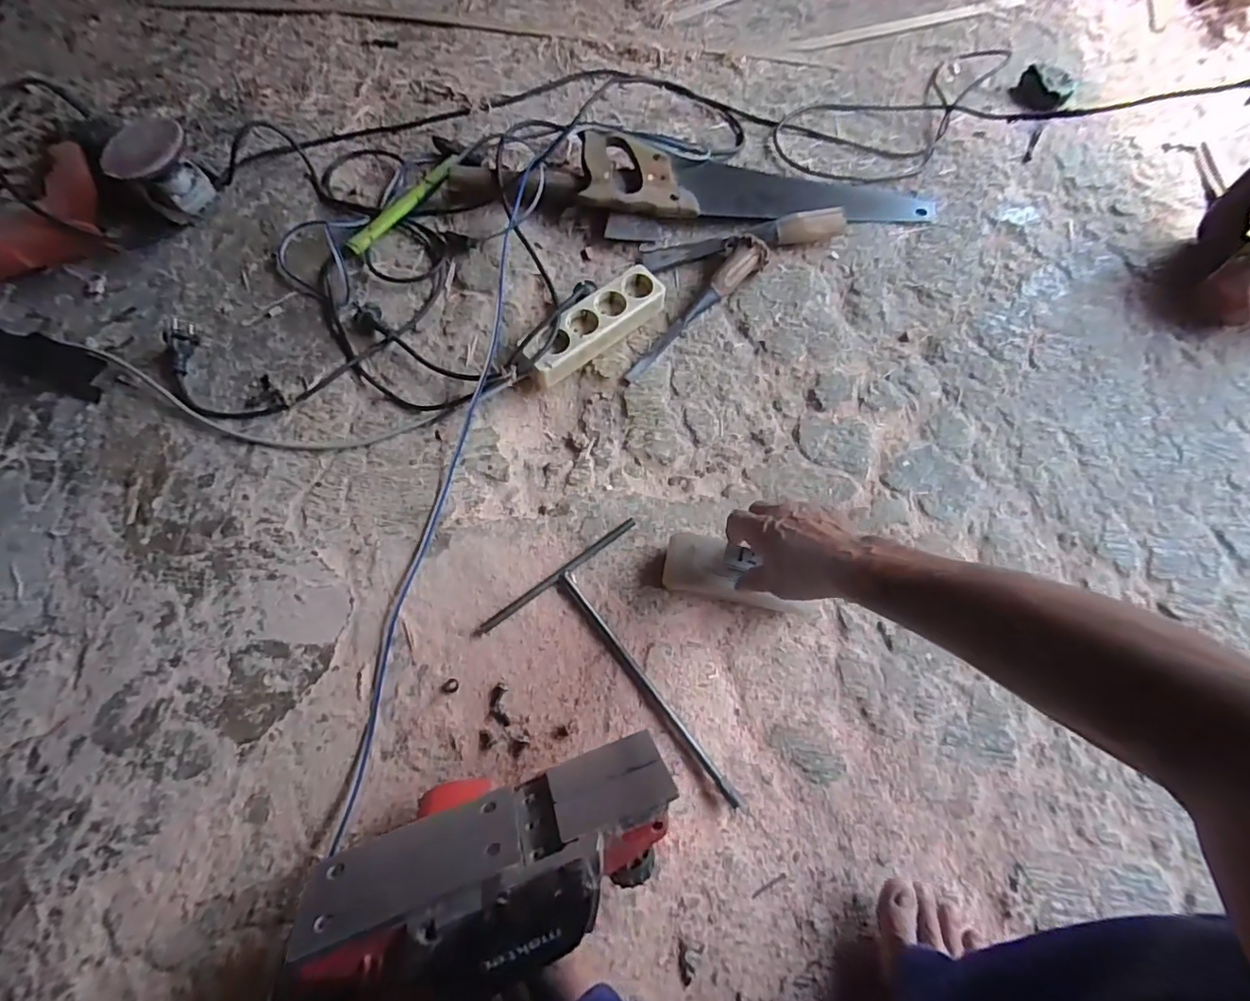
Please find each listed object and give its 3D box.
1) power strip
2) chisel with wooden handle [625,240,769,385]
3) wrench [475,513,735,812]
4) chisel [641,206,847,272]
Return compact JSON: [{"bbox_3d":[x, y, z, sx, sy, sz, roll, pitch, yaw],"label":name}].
[{"bbox_3d":[-0.038,-0.220,0.708,0.200,0.039,0.063,-39,74,-16],"label":"power strip"},{"bbox_3d":[0.095,-0.243,0.723,0.042,0.051,0.250,38,71,12],"label":"chisel with wooden handle"},{"bbox_3d":[0.015,0.178,0.567,0.192,0.009,0.281,-36,74,-15],"label":"wrench"},{"bbox_3d":[0.165,-0.359,0.768,0.279,0.035,0.034,-9,69,-6],"label":"chisel"}]

